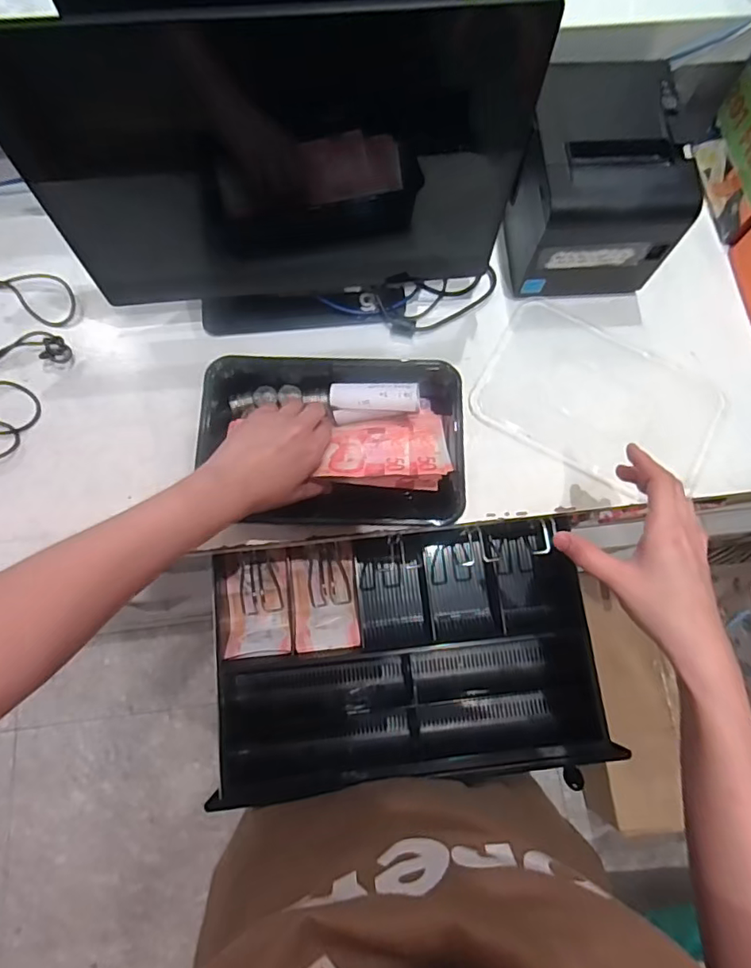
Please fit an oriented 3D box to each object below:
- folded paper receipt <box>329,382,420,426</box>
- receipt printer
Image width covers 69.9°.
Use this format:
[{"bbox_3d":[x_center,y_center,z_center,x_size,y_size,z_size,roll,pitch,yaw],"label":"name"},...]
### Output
[{"bbox_3d":[-0.001,-0.077,0.503,0.080,0.035,0.029,-4,74,-2],"label":"folded paper receipt"},{"bbox_3d":[0.204,-0.285,0.521,0.130,0.122,0.154,-4,74,-2],"label":"receipt printer"}]

